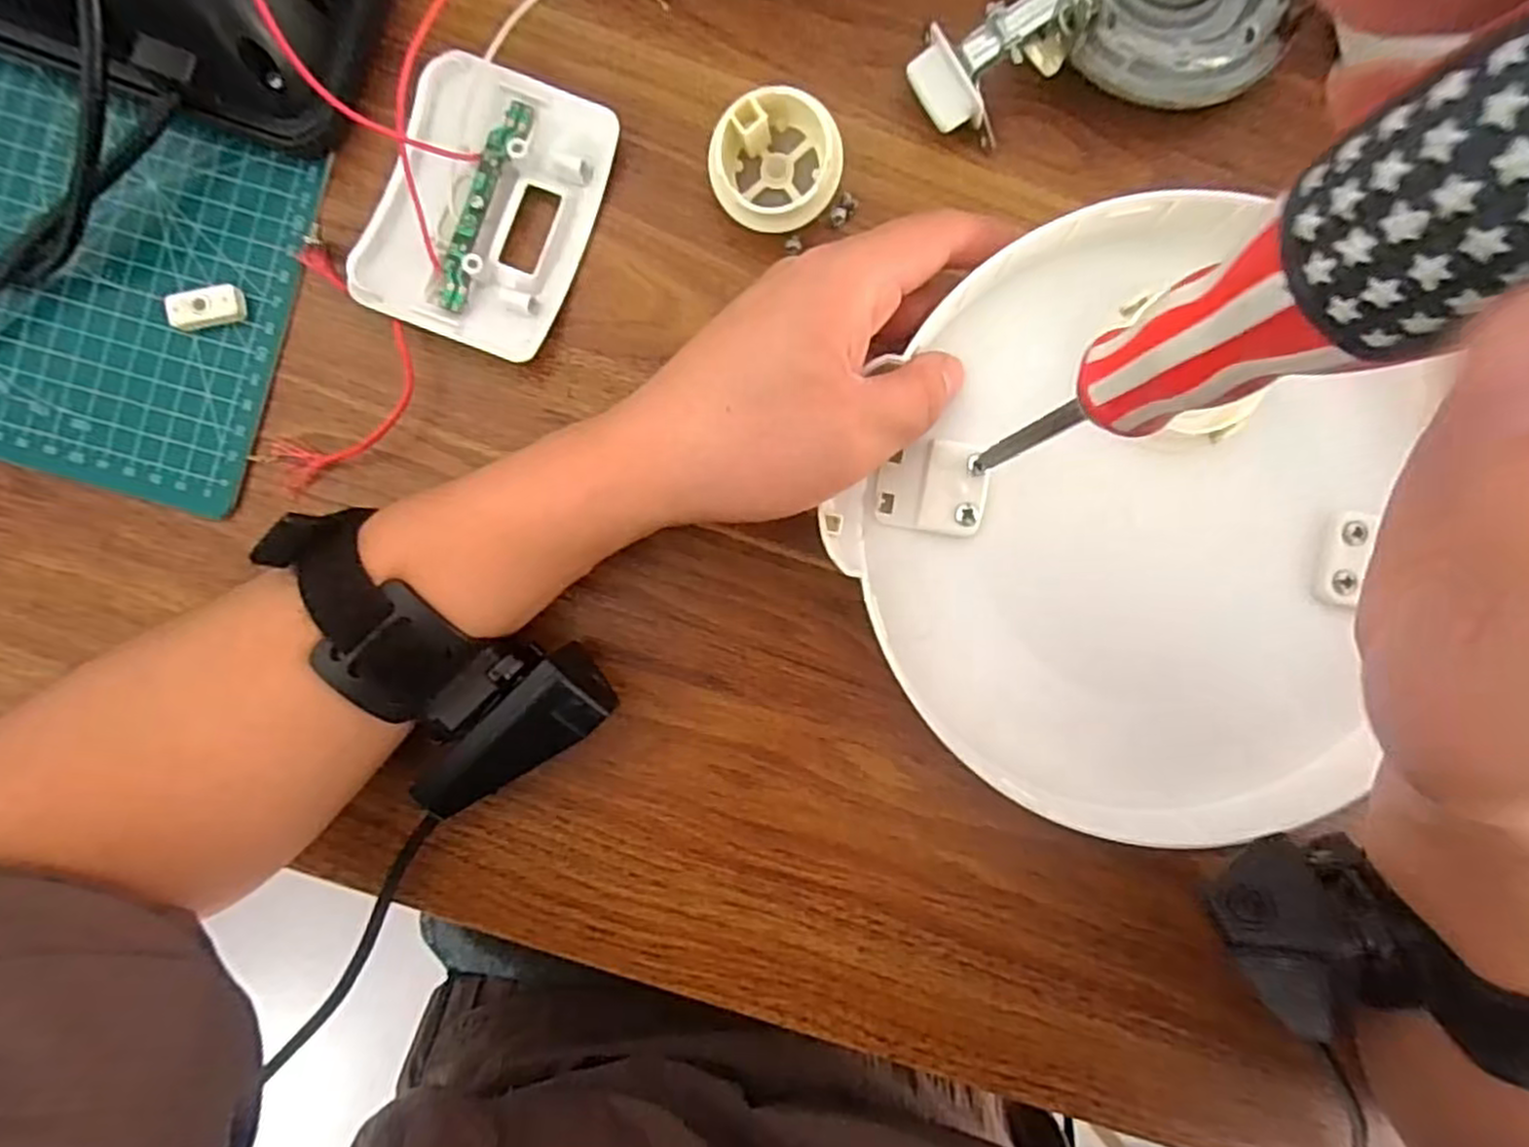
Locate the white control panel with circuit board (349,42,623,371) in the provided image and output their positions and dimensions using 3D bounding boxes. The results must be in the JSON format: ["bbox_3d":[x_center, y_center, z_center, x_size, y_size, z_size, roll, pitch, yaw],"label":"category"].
[{"bbox_3d":[-0.103,-0.134,0.278,0.072,0.017,0.099,20,90,-3],"label":"white control panel with circuit board"}]

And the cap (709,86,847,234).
[{"bbox_3d":[0.005,-0.148,0.276,0.044,0.029,0.045,0,91,-2],"label":"cap"}]

